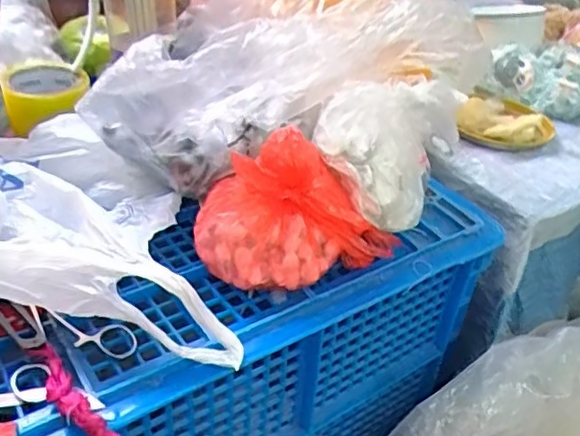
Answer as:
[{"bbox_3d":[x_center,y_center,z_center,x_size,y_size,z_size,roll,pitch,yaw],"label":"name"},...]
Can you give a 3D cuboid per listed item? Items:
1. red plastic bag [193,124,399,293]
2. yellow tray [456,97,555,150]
[{"bbox_3d":[0.006,-0.017,0.509,0.172,0.102,0.117,-3,37,-12],"label":"red plastic bag"},{"bbox_3d":[0.263,-0.122,0.748,0.124,0.039,0.087,-18,42,-29],"label":"yellow tray"}]

